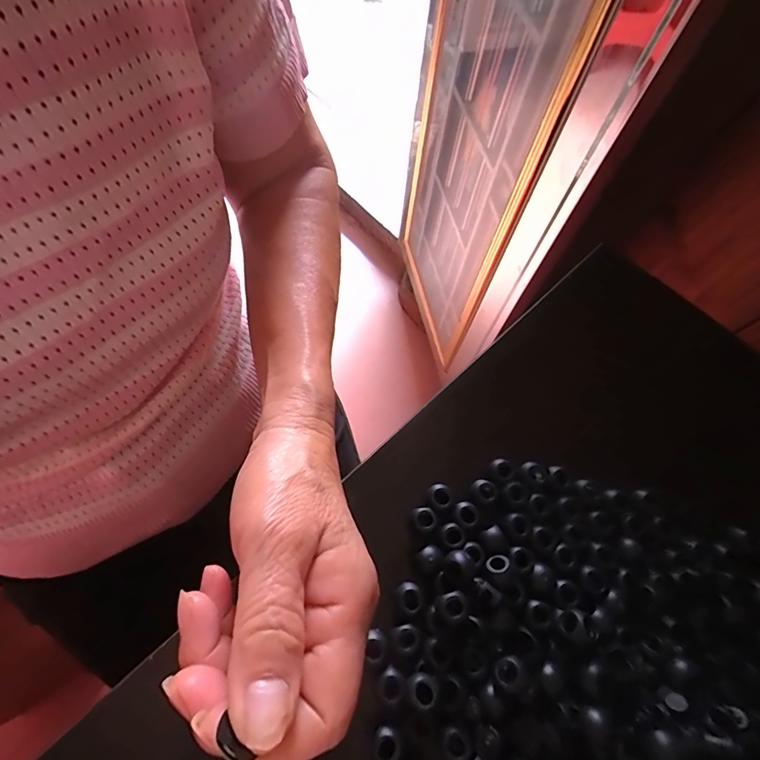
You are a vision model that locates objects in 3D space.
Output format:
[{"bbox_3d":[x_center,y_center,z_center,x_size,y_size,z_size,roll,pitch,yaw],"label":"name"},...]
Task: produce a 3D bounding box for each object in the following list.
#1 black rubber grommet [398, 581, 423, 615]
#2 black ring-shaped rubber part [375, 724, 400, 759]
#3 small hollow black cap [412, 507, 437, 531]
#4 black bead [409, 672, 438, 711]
[{"bbox_3d":[0.015,0.105,0.198,0.011,0.004,0.013,-23,69,-13],"label":"black rubber grommet"},{"bbox_3d":[0.003,0.157,0.176,0.010,0.004,0.012,6,65,0],"label":"black ring-shaped rubber part"},{"bbox_3d":[0.024,0.073,0.214,0.011,0.006,0.011,0,65,-1],"label":"small hollow black cap"},{"bbox_3d":[0.019,0.134,0.177,0.012,0.006,0.011,1,66,-3],"label":"black bead"}]

